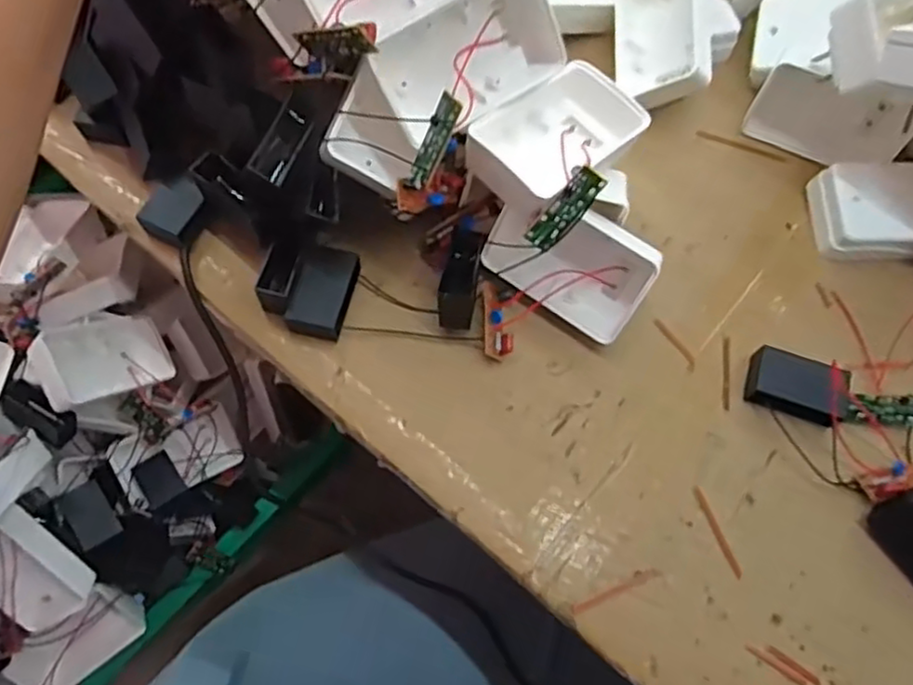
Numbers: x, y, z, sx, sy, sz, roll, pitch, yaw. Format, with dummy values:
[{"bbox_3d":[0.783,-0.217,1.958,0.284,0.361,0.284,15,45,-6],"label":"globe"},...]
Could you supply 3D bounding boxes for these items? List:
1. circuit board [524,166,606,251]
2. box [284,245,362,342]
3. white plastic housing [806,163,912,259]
[{"bbox_3d":[0.053,-0.064,0.333,0.016,0.004,0.045,35,111,-14],"label":"circuit board"},{"bbox_3d":[-0.075,-0.029,0.389,0.030,0.019,0.051,13,69,3],"label":"box"},{"bbox_3d":[0.262,-0.081,0.416,0.079,0.027,0.054,-2,69,-3],"label":"white plastic housing"}]

